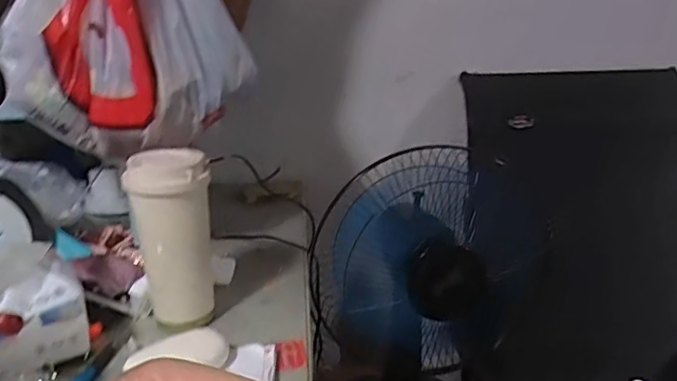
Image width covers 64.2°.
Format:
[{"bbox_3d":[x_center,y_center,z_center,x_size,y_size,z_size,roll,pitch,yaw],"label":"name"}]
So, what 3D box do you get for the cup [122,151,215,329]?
[{"bbox_3d":[-0.180,0.055,0.592,0.080,0.185,0.071,-8,18,-22],"label":"cup"}]

